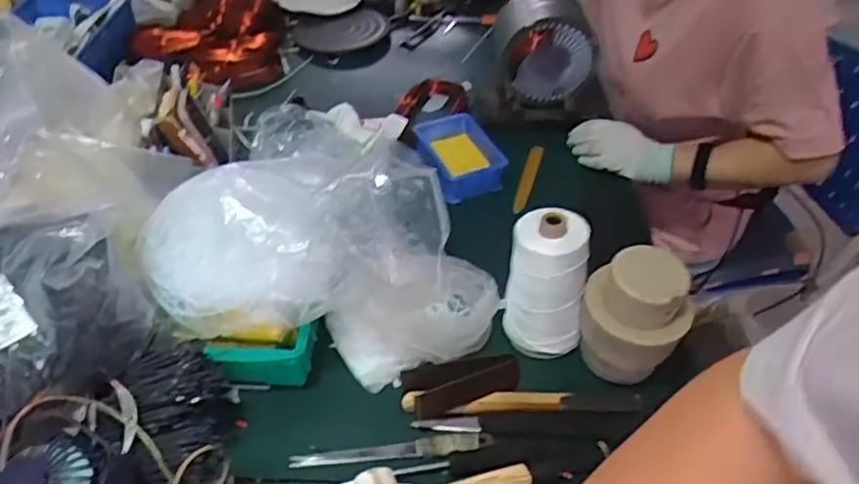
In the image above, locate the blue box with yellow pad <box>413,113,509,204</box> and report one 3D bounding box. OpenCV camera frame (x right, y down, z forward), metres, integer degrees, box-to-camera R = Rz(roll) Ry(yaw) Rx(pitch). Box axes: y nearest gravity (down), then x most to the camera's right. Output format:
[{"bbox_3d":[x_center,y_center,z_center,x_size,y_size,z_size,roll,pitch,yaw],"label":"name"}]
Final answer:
[{"bbox_3d":[0.047,-0.133,1.016,0.110,0.048,0.161,-14,47,-15],"label":"blue box with yellow pad"}]

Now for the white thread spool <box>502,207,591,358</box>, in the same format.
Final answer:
[{"bbox_3d":[0.132,0.050,0.743,0.083,0.166,0.074,5,45,3],"label":"white thread spool"}]

